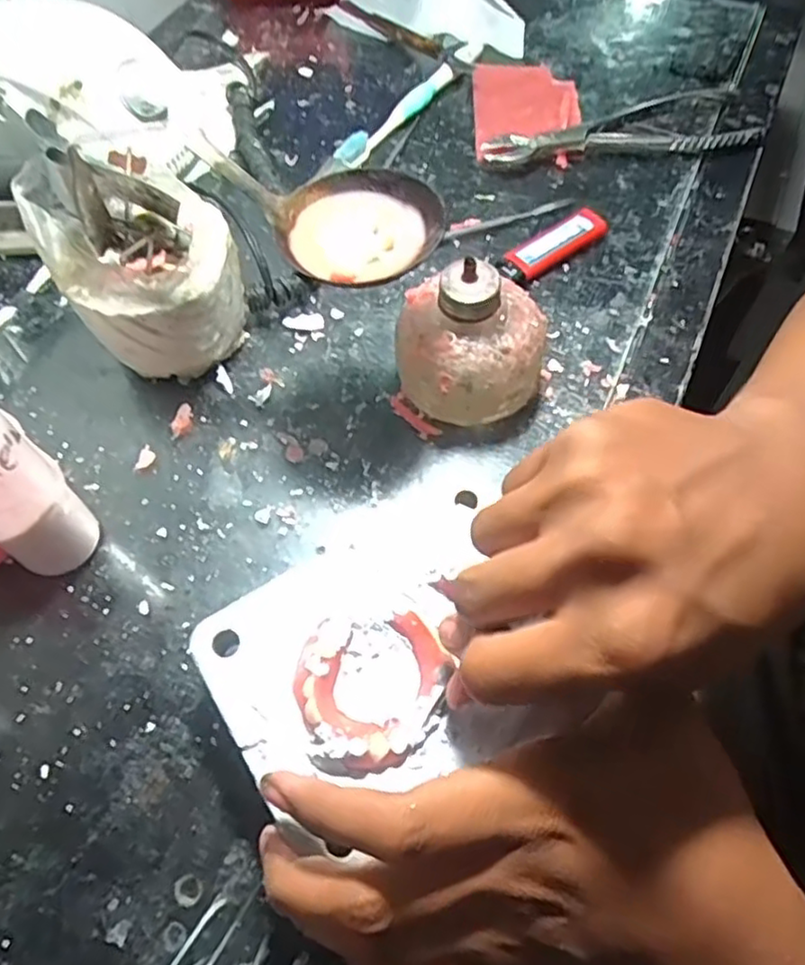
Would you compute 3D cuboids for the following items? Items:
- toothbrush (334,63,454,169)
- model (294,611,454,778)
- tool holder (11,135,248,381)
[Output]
[{"bbox_3d":[-0.006,-0.266,0.488,0.022,0.016,0.133,30,65,17],"label":"toothbrush"},{"bbox_3d":[-0.011,0.076,0.254,0.057,0.013,0.056,0,61,1],"label":"model"},{"bbox_3d":[-0.131,-0.112,0.346,0.084,0.110,0.082,0,61,1],"label":"tool holder"}]

